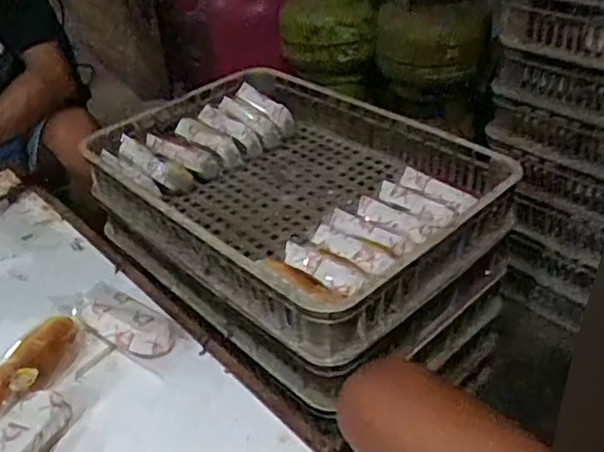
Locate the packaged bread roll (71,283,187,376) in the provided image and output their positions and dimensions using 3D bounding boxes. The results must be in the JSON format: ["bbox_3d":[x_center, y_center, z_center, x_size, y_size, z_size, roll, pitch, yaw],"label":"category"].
[{"bbox_3d":[-0.242,0.136,0.865,0.163,0.054,0.078,16,41,26],"label":"packaged bread roll"}]

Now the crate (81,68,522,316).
[{"bbox_3d":[-0.031,-0.080,0.984,0.616,0.094,0.448,28,47,36],"label":"crate"}]

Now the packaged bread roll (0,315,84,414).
[{"bbox_3d":[-0.334,0.171,0.773,0.058,0.046,0.153,22,44,31],"label":"packaged bread roll"}]

